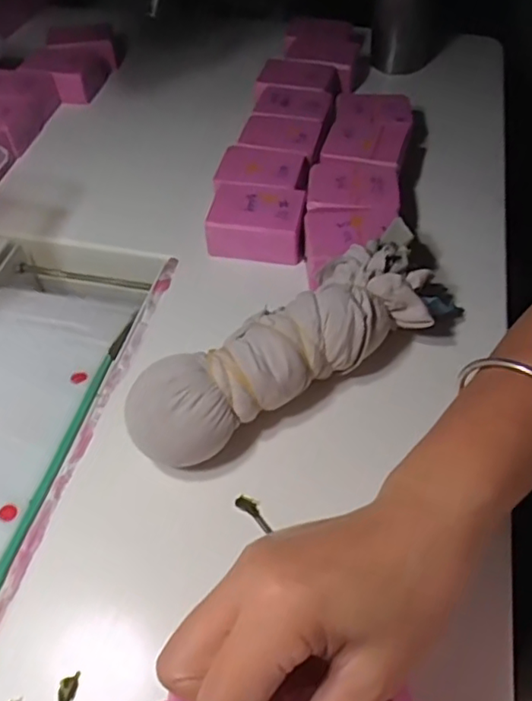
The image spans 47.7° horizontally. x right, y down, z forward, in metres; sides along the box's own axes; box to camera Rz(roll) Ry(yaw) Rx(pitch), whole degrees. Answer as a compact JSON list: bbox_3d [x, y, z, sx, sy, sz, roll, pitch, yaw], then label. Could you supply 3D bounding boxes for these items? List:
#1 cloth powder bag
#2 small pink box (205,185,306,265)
[{"bbox_3d":[0.026,-0.009,0.389,0.250,0.056,0.075,-29,56,-19],"label":"cloth powder bag"},{"bbox_3d":[-0.006,-0.101,0.474,0.071,0.032,0.055,7,52,8],"label":"small pink box"}]

